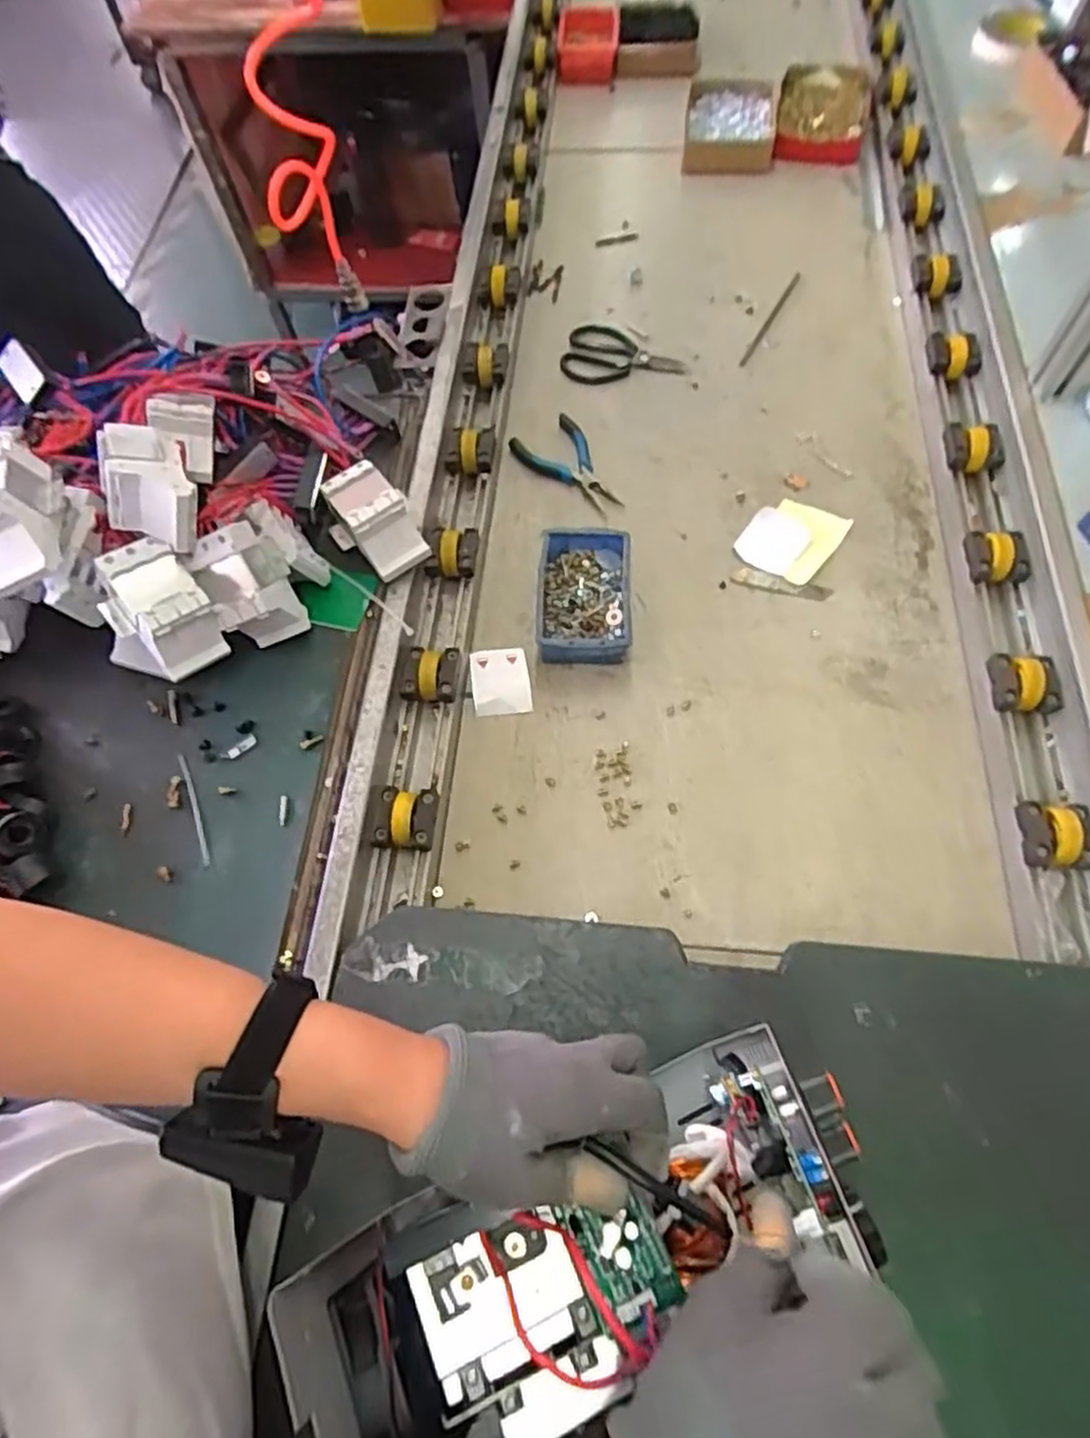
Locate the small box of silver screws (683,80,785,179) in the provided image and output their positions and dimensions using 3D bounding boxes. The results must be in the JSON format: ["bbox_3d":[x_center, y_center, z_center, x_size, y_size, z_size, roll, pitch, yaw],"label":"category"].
[{"bbox_3d":[0.286,-0.909,1.129,0.136,0.040,0.195,6,65,7],"label":"small box of silver screws"}]

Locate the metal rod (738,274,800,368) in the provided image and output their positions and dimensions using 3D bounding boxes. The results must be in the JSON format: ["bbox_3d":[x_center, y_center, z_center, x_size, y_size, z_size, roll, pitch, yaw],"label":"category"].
[{"bbox_3d":[0.300,-0.530,0.979,0.011,0.005,0.198,26,69,15],"label":"metal rod"}]

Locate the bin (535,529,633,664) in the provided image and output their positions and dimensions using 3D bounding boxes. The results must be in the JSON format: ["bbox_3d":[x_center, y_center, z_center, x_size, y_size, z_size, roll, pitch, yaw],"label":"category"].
[{"bbox_3d":[0.041,-0.127,0.772,0.097,0.046,0.149,-1,64,3],"label":"bin"}]

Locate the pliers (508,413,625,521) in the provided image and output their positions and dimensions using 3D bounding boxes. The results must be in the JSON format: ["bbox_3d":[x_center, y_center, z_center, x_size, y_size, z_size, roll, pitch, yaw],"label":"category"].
[{"bbox_3d":[0.038,-0.299,0.865,0.087,0.023,0.145,-38,68,-14],"label":"pliers"}]

